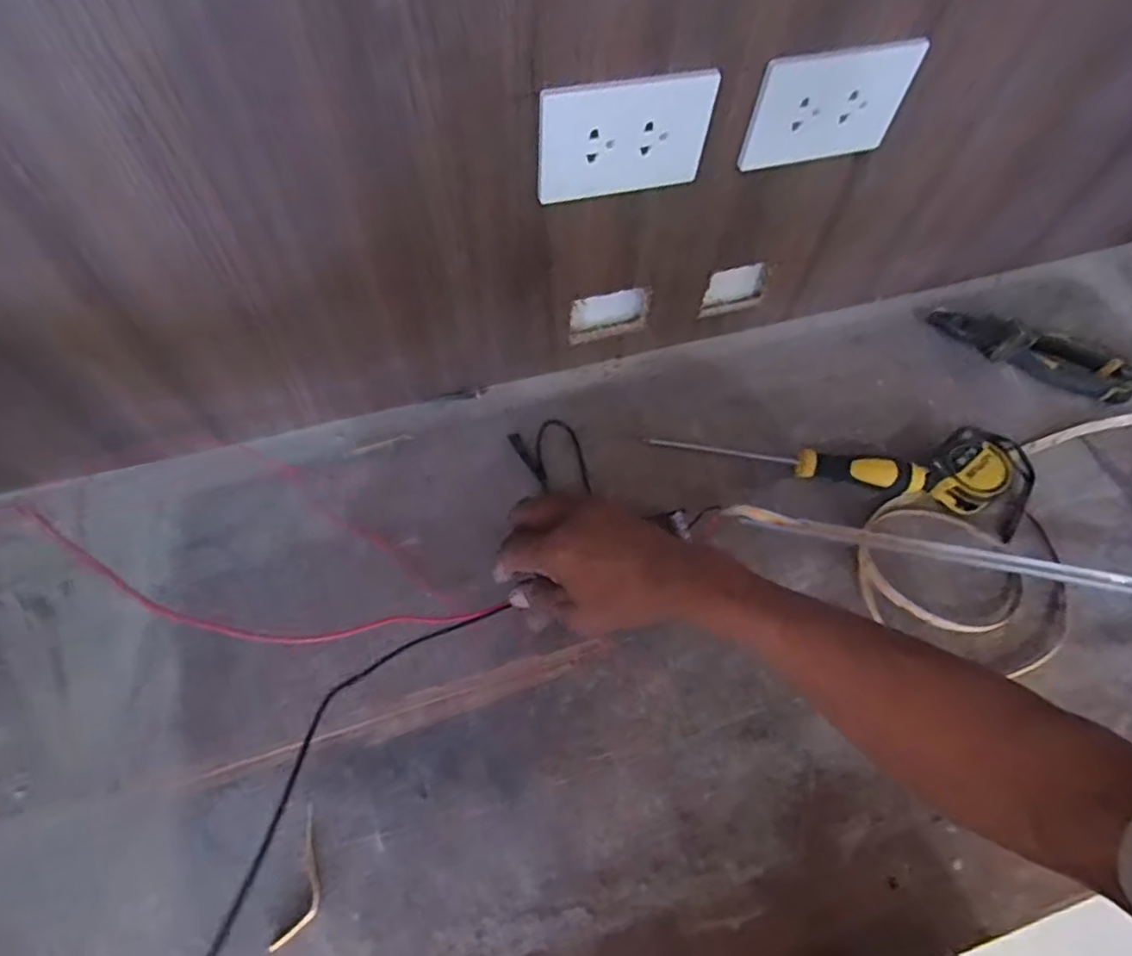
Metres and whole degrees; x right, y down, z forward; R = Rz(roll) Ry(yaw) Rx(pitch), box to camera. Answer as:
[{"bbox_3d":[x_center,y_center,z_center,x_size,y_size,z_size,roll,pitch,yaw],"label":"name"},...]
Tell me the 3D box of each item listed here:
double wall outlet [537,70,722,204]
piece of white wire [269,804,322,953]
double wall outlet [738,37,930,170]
[{"bbox_3d":[0.040,-0.229,0.430,0.118,0.081,0.005,-13,64,-11],"label":"double wall outlet"},{"bbox_3d":[-0.176,0.272,0.431,0.024,0.004,0.084,7,62,1],"label":"piece of white wire"},{"bbox_3d":[0.190,-0.268,0.457,0.121,0.079,0.004,-13,64,-11],"label":"double wall outlet"}]

